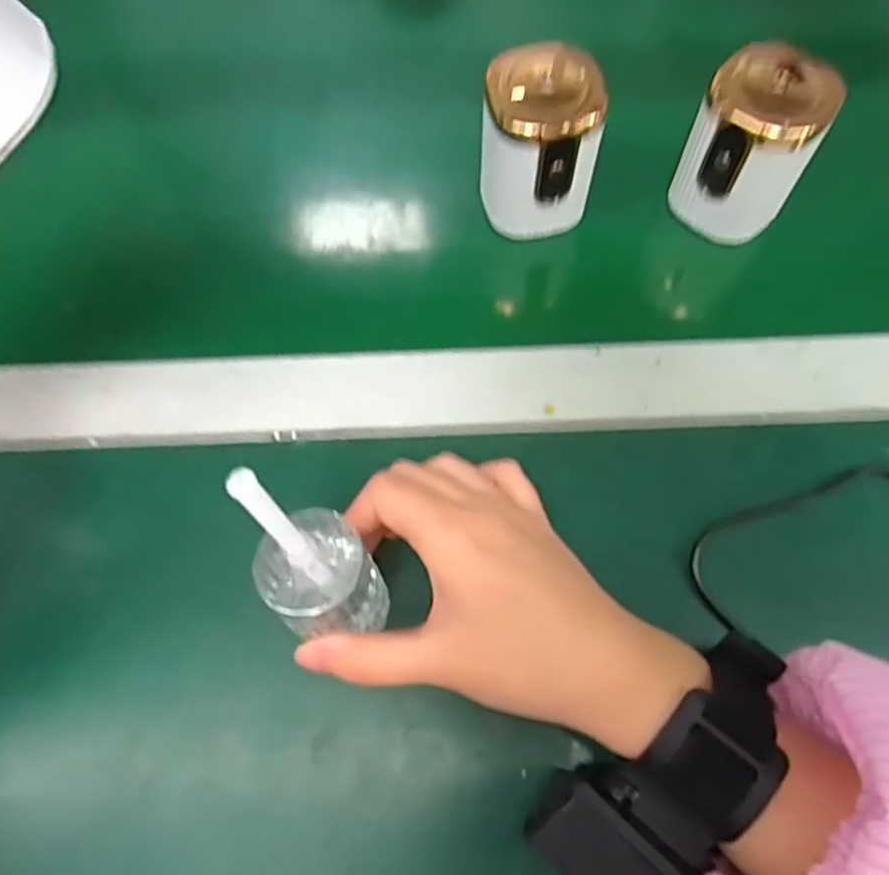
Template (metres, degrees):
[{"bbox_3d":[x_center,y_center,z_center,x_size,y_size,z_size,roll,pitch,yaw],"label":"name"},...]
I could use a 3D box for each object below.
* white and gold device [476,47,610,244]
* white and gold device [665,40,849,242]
[{"bbox_3d":[0.047,-0.142,0.330,0.056,0.081,0.042,7,67,3],"label":"white and gold device"},{"bbox_3d":[0.149,-0.141,0.329,0.056,0.076,0.050,30,70,12],"label":"white and gold device"}]

